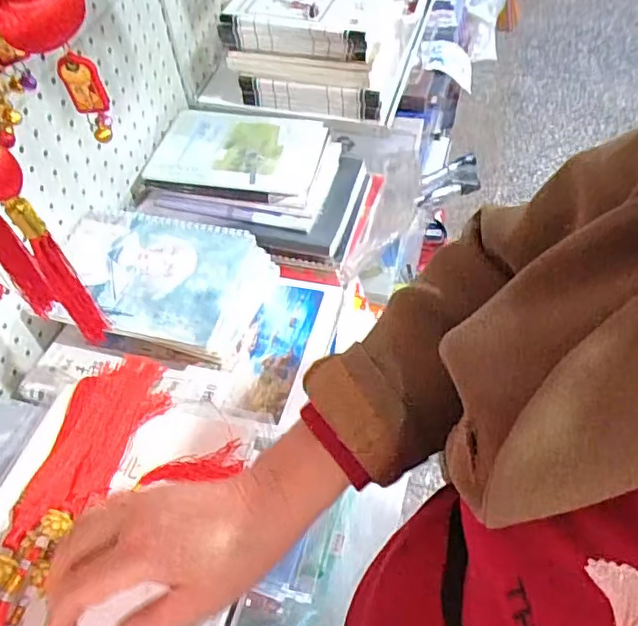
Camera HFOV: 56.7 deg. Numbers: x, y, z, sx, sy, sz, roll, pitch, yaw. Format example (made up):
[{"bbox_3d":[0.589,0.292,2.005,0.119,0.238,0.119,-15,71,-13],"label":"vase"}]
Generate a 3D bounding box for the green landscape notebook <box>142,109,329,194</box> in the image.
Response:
[{"bbox_3d":[-0.105,-0.215,0.763,0.210,0.014,0.148,8,55,10],"label":"green landscape notebook"}]

